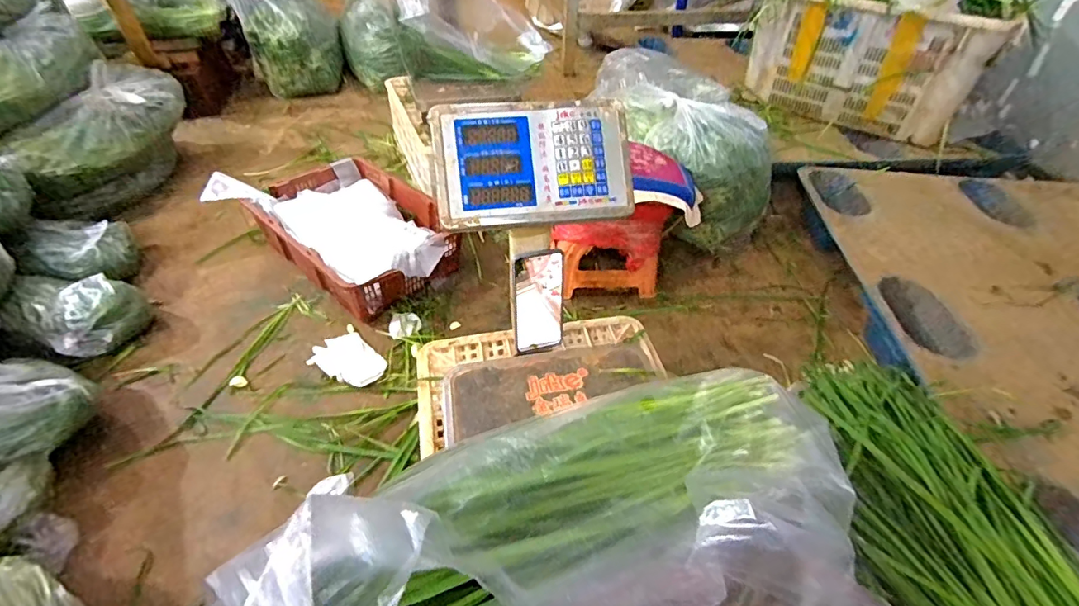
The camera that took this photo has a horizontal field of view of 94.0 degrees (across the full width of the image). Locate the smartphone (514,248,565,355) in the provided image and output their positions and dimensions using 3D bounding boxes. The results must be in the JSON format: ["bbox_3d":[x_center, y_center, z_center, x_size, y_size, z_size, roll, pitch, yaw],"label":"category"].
[{"bbox_3d":[0.001,-0.001,0.746,0.072,0.158,0.008,-8,30,-14],"label":"smartphone"}]

